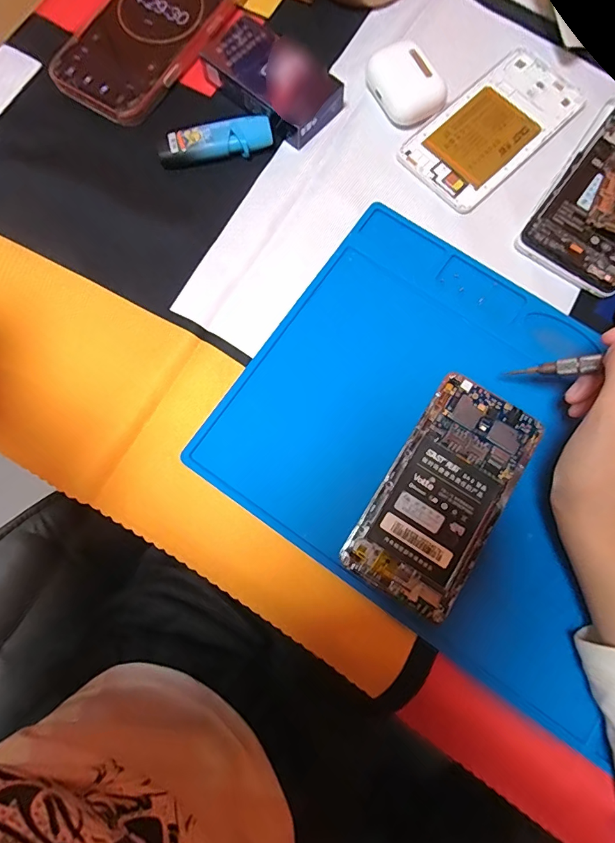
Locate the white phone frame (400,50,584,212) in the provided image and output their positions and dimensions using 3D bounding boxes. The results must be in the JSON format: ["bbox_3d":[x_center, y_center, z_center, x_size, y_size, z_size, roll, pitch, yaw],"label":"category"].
[{"bbox_3d":[0.140,-0.220,0.312,0.143,0.005,0.071,-43,82,-8],"label":"white phone frame"}]

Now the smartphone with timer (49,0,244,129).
[{"bbox_3d":[-0.117,-0.303,0.324,0.083,0.014,0.165,29,80,5],"label":"smartphone with timer"}]

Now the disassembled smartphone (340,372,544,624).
[{"bbox_3d":[0.085,0.043,0.259,0.070,0.008,0.138,32,80,6],"label":"disassembled smartphone"}]

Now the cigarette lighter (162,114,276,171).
[{"bbox_3d":[-0.066,-0.203,0.305,0.080,0.016,0.023,-11,79,-3],"label":"cigarette lighter"}]

